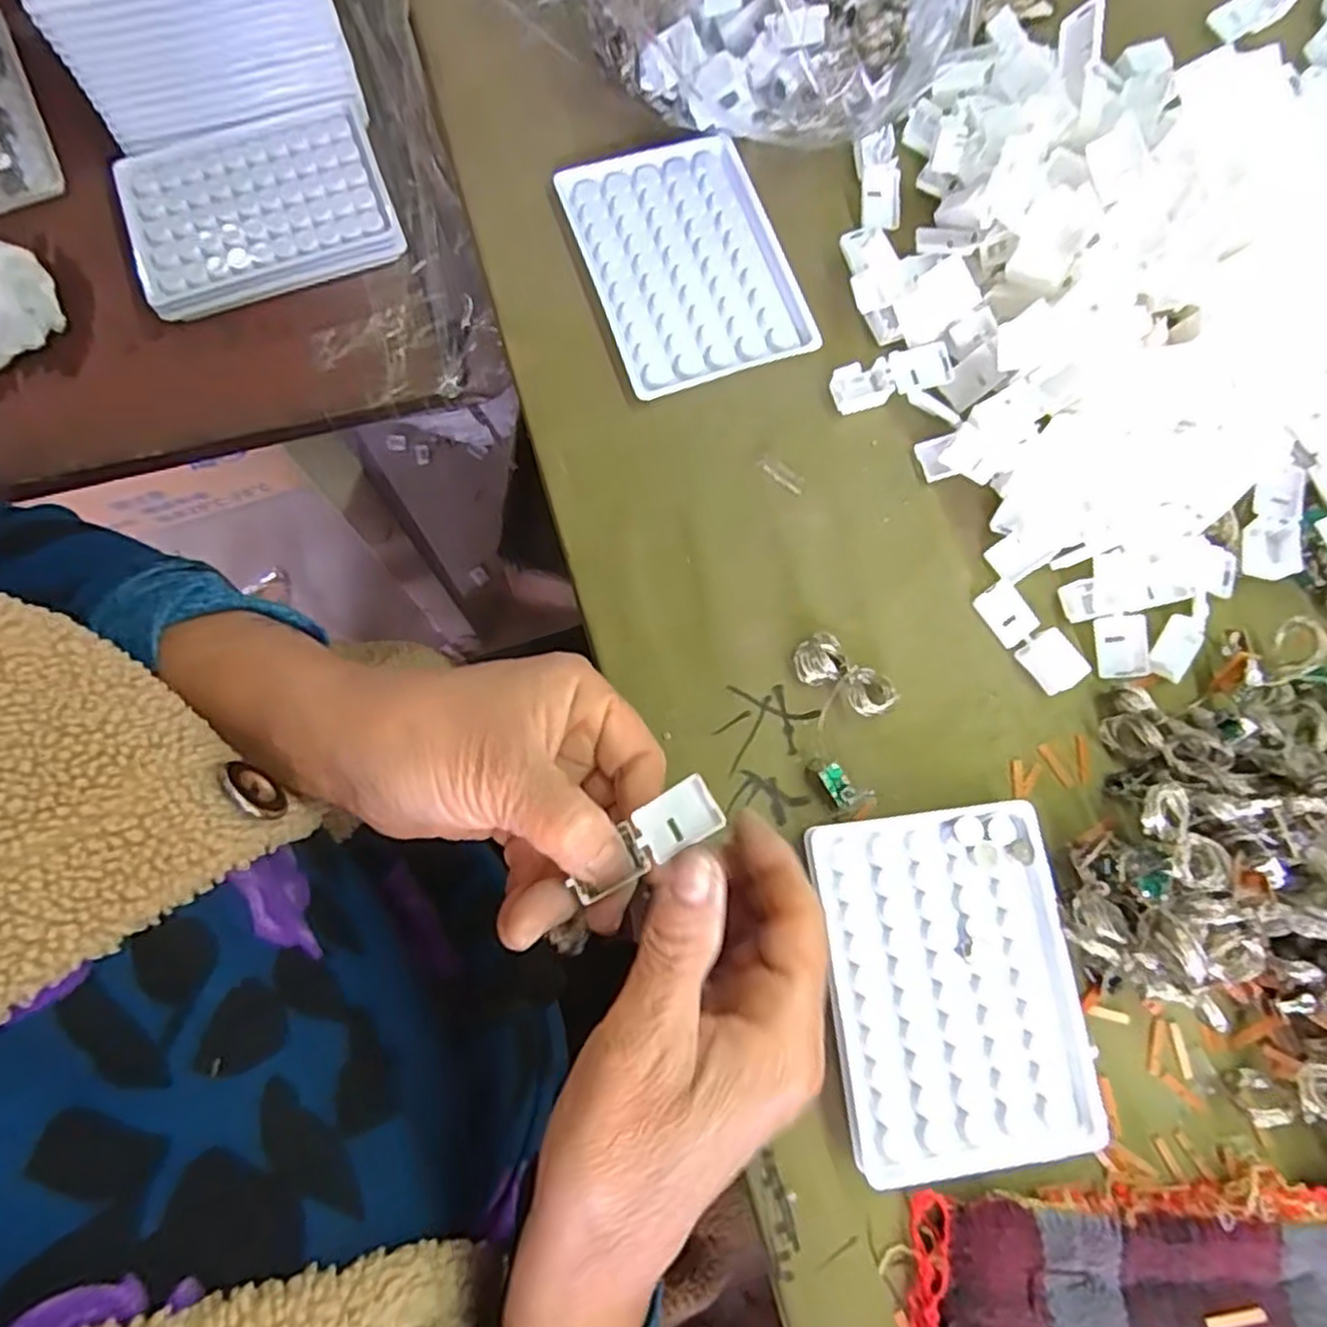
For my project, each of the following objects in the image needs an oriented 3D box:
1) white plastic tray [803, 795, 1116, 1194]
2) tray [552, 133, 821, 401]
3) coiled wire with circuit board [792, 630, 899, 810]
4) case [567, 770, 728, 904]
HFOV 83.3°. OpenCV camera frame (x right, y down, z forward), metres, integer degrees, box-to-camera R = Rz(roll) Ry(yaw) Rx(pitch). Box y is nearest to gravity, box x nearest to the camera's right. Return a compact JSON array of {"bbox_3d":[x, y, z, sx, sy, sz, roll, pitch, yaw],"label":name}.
[{"bbox_3d":[0.115,0.126,0.296,0.096,0.015,0.130,-8,79,-5],"label":"white plastic tray"},{"bbox_3d":[0.012,-0.195,0.362,0.094,0.010,0.123,-18,80,-7],"label":"tray"},{"bbox_3d":[0.080,0.023,0.318,0.038,0.012,0.073,-8,79,-5],"label":"coiled wire with circuit board"},{"bbox_3d":[-0.005,0.060,0.247,0.052,0.007,0.020,-39,80,1],"label":"case"}]

